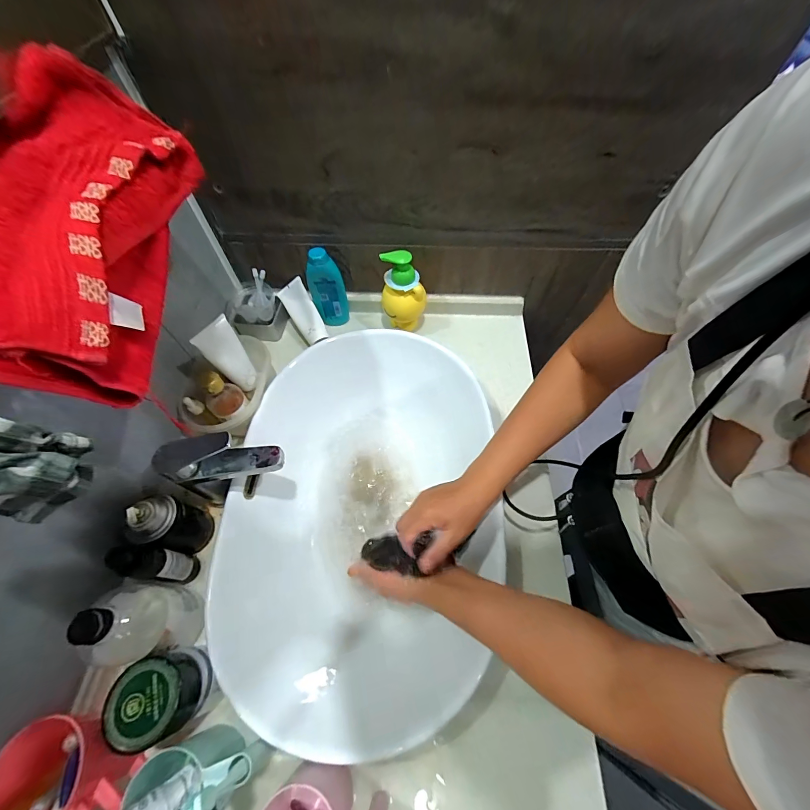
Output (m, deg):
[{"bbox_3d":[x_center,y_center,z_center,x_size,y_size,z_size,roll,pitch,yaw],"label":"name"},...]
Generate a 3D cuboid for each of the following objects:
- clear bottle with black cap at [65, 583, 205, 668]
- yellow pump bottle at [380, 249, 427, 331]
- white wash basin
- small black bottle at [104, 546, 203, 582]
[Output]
[{"bbox_3d":[-0.302,0.251,0.405,0.078,0.159,0.076,1,60,2],"label":"clear bottle with black cap"},{"bbox_3d":[-0.004,-0.202,0.661,0.081,0.180,0.064,-7,60,-3],"label":"yellow pump bottle"},{"bbox_3d":[-0.071,0.145,0.552,0.350,0.129,0.567,1,60,2],"label":"white wash basin"},{"bbox_3d":[-0.305,0.199,0.436,0.030,0.143,0.033,6,60,5],"label":"small black bottle"}]

